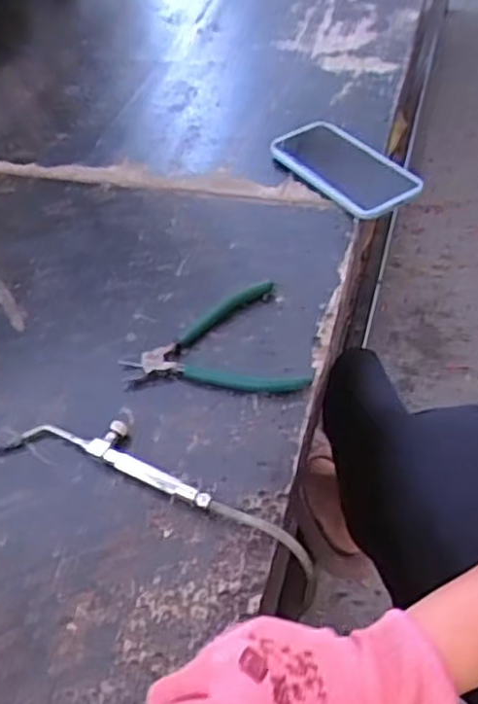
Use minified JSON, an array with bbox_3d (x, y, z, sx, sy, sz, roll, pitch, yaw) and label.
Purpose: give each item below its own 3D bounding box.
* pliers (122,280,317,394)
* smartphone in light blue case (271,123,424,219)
[{"bbox_3d":[-0.012,-0.016,0.585,0.151,0.012,0.117,5,48,10],"label":"pliers"},{"bbox_3d":[0.110,-0.196,0.722,0.089,0.014,0.164,-32,52,-22],"label":"smartphone in light blue case"}]

